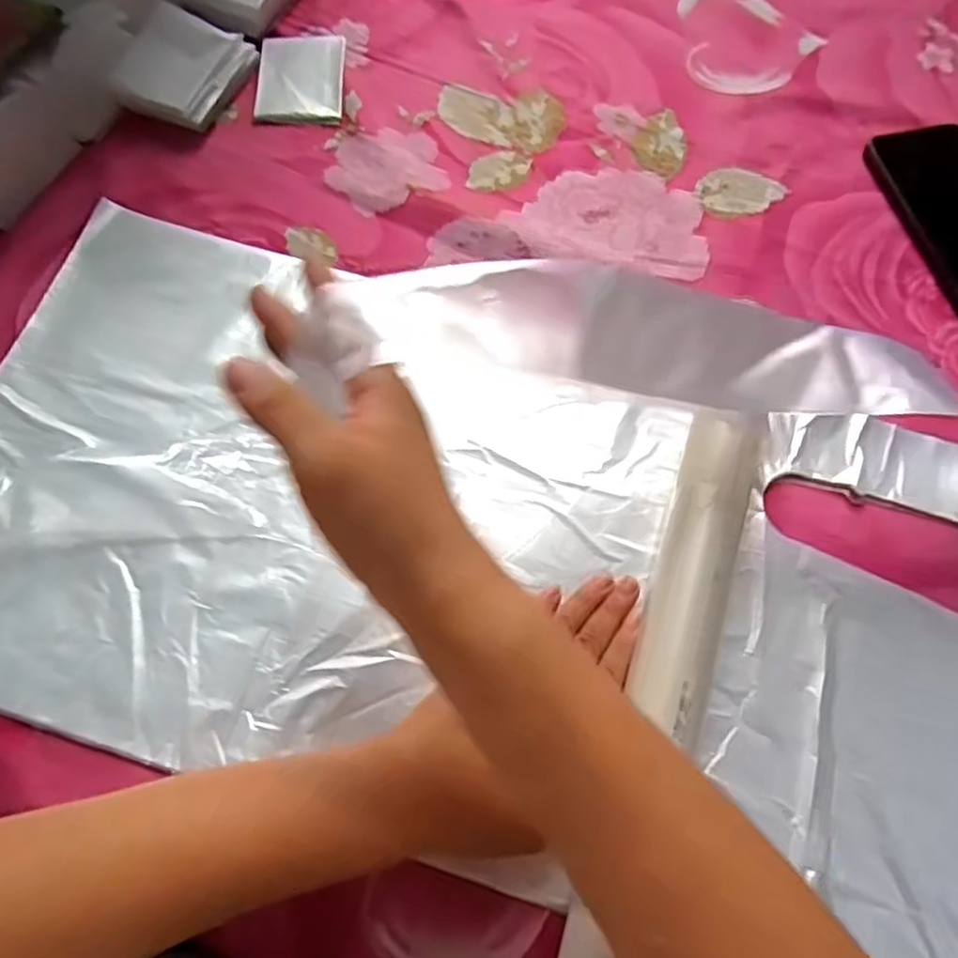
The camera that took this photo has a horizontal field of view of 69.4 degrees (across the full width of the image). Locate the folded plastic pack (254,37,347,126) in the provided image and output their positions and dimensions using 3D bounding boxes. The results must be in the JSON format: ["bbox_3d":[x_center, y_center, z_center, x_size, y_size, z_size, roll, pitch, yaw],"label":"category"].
[{"bbox_3d":[-0.133,-0.300,0.520,0.064,0.012,0.080,1,67,0],"label":"folded plastic pack"}]

